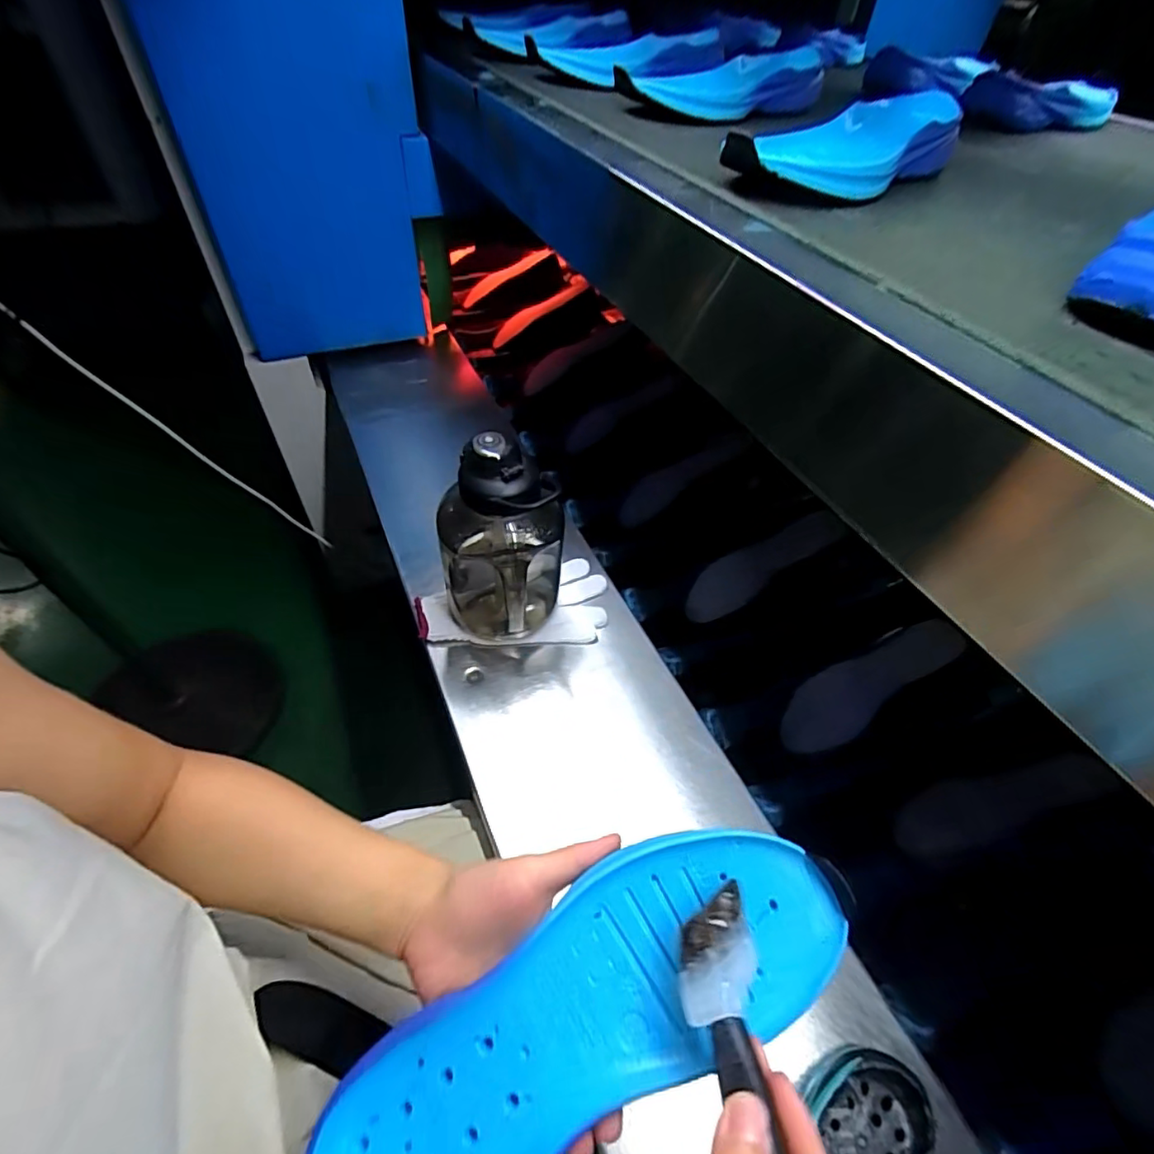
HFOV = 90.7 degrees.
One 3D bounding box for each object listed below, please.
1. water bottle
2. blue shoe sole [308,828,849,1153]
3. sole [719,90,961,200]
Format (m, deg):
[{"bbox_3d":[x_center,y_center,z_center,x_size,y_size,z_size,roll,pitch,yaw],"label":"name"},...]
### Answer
[{"bbox_3d":[-0.081,-0.032,0.590,0.123,0.227,0.115,-14,51,-12],"label":"water bottle"},{"bbox_3d":[0.002,0.201,0.260,0.245,0.028,0.087,-30,55,-9],"label":"blue shoe sole"},{"bbox_3d":[0.221,-0.344,0.457,0.255,0.037,0.084,-36,58,-27],"label":"sole"}]

